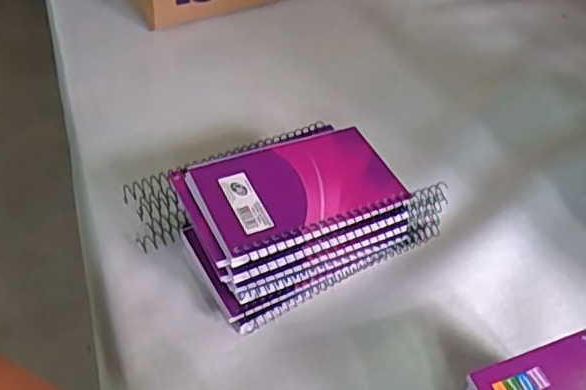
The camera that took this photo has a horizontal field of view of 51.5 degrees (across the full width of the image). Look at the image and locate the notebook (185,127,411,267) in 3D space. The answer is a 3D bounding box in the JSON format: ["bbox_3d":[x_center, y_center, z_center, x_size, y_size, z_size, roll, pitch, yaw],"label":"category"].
[{"bbox_3d":[0.004,-0.007,0.407,0.129,0.013,0.079,-18,53,-22],"label":"notebook"}]

